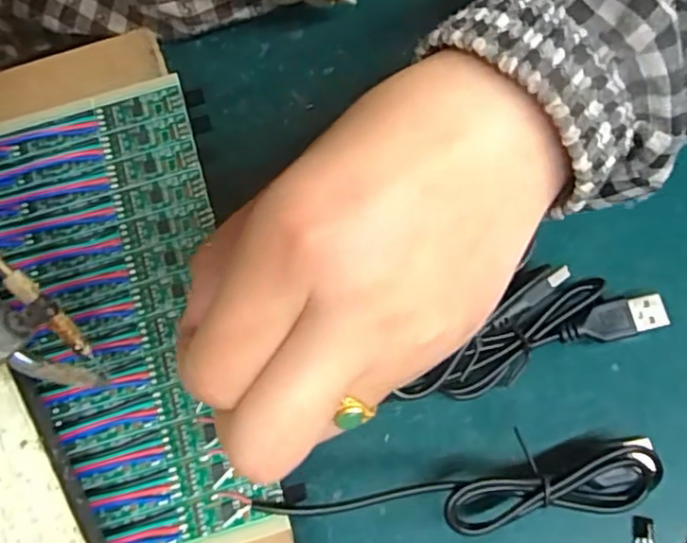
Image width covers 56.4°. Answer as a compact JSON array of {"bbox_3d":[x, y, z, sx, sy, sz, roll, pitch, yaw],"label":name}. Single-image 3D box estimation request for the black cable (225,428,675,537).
[{"bbox_3d":[0.037,0.073,0.211,0.142,0.030,0.026,-8,71,1],"label":"black cable"}]

